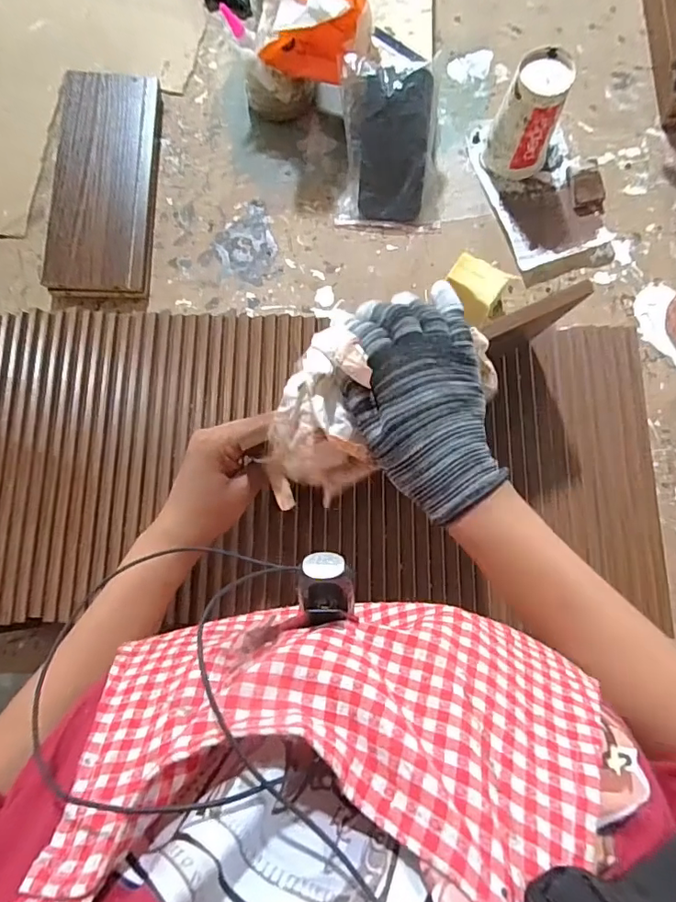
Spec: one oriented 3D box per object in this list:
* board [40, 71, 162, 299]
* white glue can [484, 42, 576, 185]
[{"bbox_3d":[-0.292,-0.339,0.644,0.120,0.024,0.298,1,79,-1],"label":"board"},{"bbox_3d":[0.229,-0.393,0.616,0.073,0.126,0.072,0,79,-1],"label":"white glue can"}]

